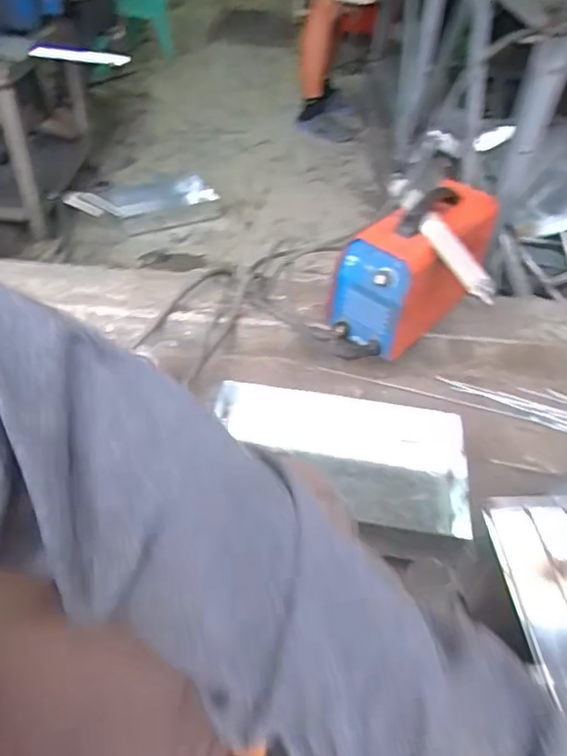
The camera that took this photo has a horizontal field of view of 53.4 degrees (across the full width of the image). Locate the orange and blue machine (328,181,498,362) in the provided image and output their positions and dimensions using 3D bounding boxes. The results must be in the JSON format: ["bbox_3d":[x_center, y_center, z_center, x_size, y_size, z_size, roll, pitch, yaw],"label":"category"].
[{"bbox_3d":[0.231,-0.208,1.036,0.162,0.233,0.339,31,49,24],"label":"orange and blue machine"}]

